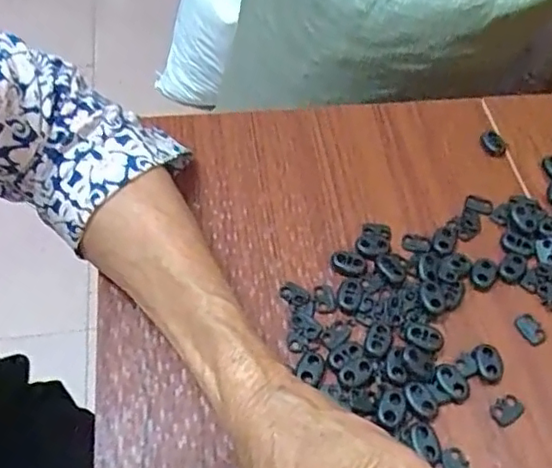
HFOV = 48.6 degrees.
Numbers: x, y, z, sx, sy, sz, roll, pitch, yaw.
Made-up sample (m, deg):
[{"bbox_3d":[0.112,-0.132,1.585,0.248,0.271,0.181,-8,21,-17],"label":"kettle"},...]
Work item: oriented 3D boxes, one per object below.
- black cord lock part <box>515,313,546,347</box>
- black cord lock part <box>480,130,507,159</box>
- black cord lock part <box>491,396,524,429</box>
[{"bbox_3d":[0.148,0.056,0.356,0.012,0.004,0.020,-21,59,-17],"label":"black cord lock part"},{"bbox_3d":[0.156,-0.065,0.440,0.015,0.005,0.026,-8,56,-9],"label":"black cord lock part"},{"bbox_3d":[0.127,0.096,0.334,0.019,0.004,0.013,-30,62,-22],"label":"black cord lock part"}]

